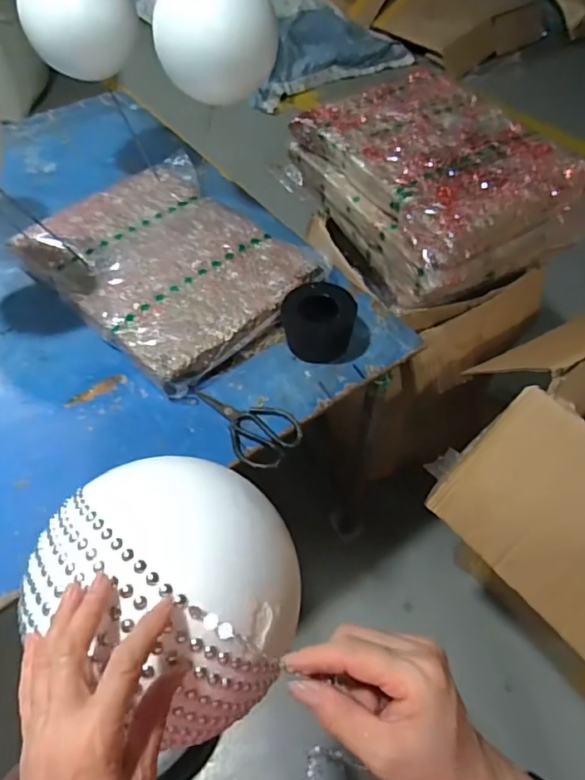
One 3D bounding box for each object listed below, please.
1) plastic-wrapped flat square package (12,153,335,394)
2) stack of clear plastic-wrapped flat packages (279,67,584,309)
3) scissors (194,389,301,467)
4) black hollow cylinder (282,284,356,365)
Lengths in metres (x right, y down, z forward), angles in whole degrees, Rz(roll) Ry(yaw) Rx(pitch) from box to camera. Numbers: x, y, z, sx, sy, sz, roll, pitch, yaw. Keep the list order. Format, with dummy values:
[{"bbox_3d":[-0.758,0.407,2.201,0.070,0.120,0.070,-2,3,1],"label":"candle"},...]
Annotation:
[{"bbox_3d":[-0.220,-0.242,0.993,0.403,0.063,0.533,-36,58,-24],"label":"plastic-wrapped flat square package"},{"bbox_3d":[0.271,-0.418,1.081,0.388,0.170,0.504,-25,55,-16],"label":"stack of clear plastic-wrapped flat packages"},{"bbox_3d":[-0.075,0.046,0.784,0.177,0.014,0.090,29,59,23],"label":"scissors"},{"bbox_3d":[0.042,-0.106,0.853,0.112,0.082,0.110,9,52,10],"label":"black hollow cylinder"}]

